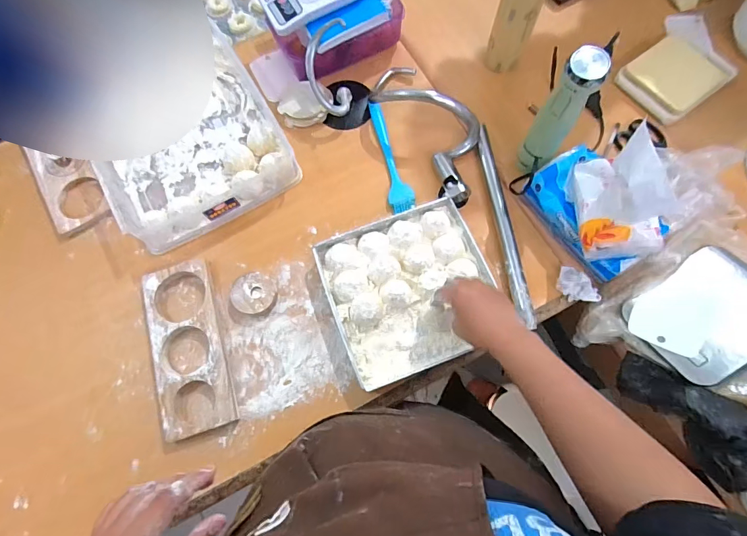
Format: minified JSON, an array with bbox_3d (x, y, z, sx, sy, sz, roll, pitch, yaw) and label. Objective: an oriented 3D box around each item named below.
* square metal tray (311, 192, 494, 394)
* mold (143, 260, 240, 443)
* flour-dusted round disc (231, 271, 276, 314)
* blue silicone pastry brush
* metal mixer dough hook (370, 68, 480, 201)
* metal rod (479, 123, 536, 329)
[{"bbox_3d":[0.052,0.030,0.583,0.223,0.048,0.224,-19,72,-9],"label":"square metal tray"},{"bbox_3d":[-0.269,0.114,0.588,0.101,0.037,0.248,-18,72,-5],"label":"mold"},{"bbox_3d":[-0.182,0.038,0.604,0.066,0.021,0.062,0,71,1],"label":"flour-dusted round disc"},{"bbox_3d":[0.031,-0.190,0.677,0.041,0.014,0.216,-10,71,-2],"label":"blue silicone pastry brush"},{"bbox_3d":[0.093,-0.242,0.661,0.106,0.053,0.274,-32,74,-9],"label":"metal mixer dough hook"},{"bbox_3d":[0.203,-0.075,0.615,0.024,0.015,0.325,-7,71,-1],"label":"metal rod"}]

